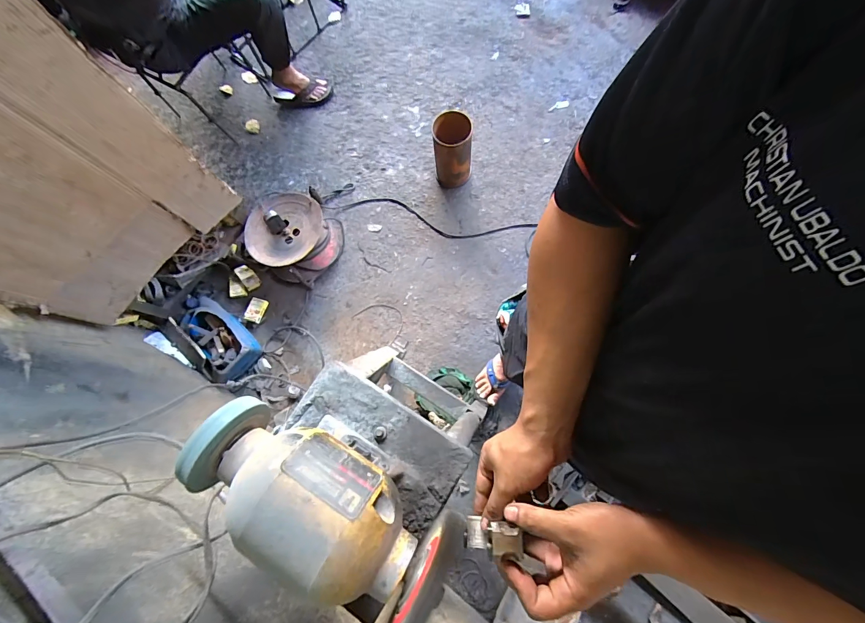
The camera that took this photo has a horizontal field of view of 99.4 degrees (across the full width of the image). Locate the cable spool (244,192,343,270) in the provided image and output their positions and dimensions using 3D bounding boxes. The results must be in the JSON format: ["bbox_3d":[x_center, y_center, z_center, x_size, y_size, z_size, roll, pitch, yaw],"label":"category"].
[{"bbox_3d":[-0.519,-0.290,1.380,0.311,0.215,0.283,-1,79,5],"label":"cable spool"}]

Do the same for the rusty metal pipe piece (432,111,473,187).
[{"bbox_3d":[0.070,-0.586,1.379,0.140,0.333,0.105,-2,74,-1],"label":"rusty metal pipe piece"}]

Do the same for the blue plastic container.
[{"bbox_3d":[-0.773,0.091,1.337,0.158,0.082,0.310,-43,78,-4],"label":"blue plastic container"}]

